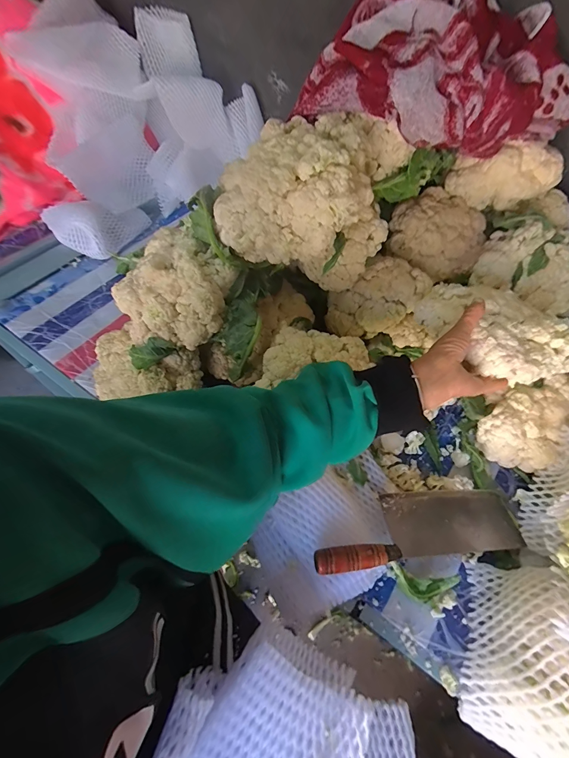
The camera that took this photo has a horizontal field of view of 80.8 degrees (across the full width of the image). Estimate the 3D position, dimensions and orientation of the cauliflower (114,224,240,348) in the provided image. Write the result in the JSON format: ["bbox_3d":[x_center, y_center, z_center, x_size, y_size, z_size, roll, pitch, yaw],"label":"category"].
[{"bbox_3d":[-0.153,-0.131,0.485,0.160,0.094,0.152,0,56,0],"label":"cauliflower"}]

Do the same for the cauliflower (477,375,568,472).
[{"bbox_3d":[0.373,0.063,0.503,0.146,0.092,0.100,-35,63,-21],"label":"cauliflower"}]

